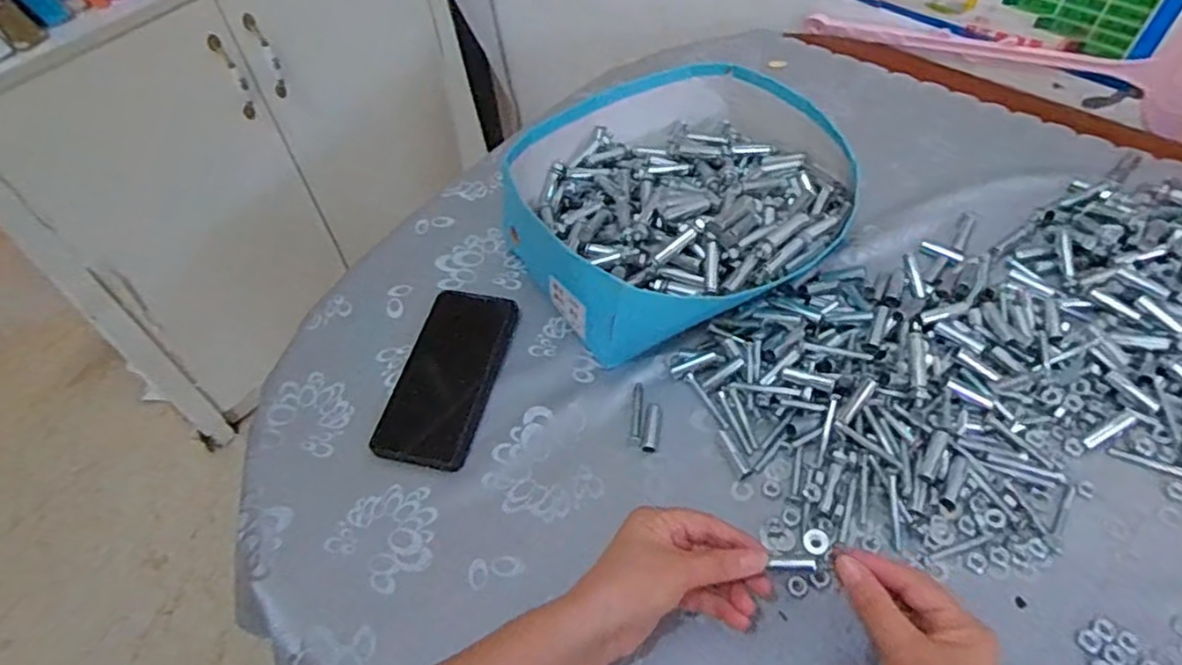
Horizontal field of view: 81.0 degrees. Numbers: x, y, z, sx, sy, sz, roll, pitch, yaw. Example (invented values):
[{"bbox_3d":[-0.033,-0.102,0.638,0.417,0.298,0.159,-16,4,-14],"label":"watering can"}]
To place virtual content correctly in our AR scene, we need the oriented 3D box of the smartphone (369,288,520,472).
[{"bbox_3d":[-0.121,0.033,0.588,0.080,0.012,0.166,9,55,10],"label":"smartphone"}]

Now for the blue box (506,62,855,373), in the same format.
[{"bbox_3d":[0.085,-0.126,0.640,0.310,0.089,0.270,-32,58,-18],"label":"blue box"}]

